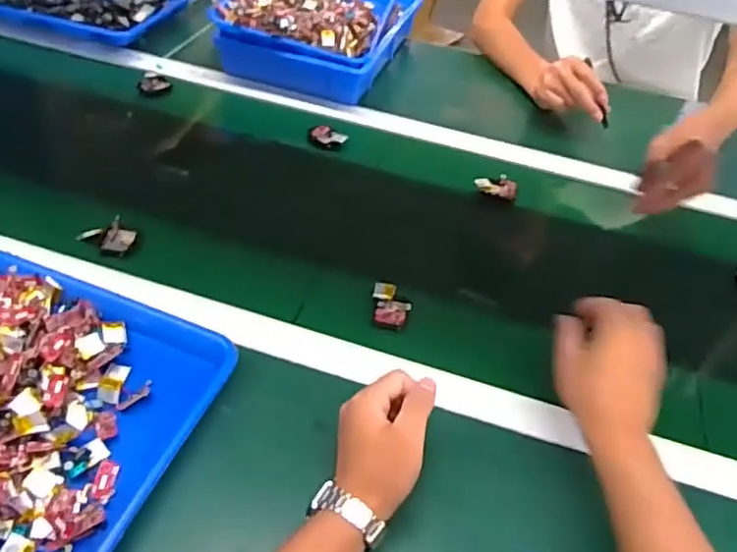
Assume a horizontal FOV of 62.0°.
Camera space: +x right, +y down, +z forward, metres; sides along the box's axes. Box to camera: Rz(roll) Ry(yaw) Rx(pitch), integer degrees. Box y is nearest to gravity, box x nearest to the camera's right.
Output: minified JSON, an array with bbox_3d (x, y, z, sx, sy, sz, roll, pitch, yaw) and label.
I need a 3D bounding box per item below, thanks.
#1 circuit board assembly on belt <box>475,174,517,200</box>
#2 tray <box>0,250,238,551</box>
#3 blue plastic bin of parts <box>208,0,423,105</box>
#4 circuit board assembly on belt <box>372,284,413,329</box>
[{"bbox_3d":[0.171,-0.121,0.822,0.056,0.017,0.031,13,45,5],"label":"circuit board assembly on belt"},{"bbox_3d":[-0.309,0.096,0.514,0.331,0.051,0.256,18,46,11],"label":"tray"},{"bbox_3d":[-0.079,-0.435,1.031,0.258,0.093,0.345,17,46,9],"label":"blue plastic bin of parts"},{"bbox_3d":[0.024,0.031,0.649,0.038,0.018,0.048,2,45,-5],"label":"circuit board assembly on belt"}]

